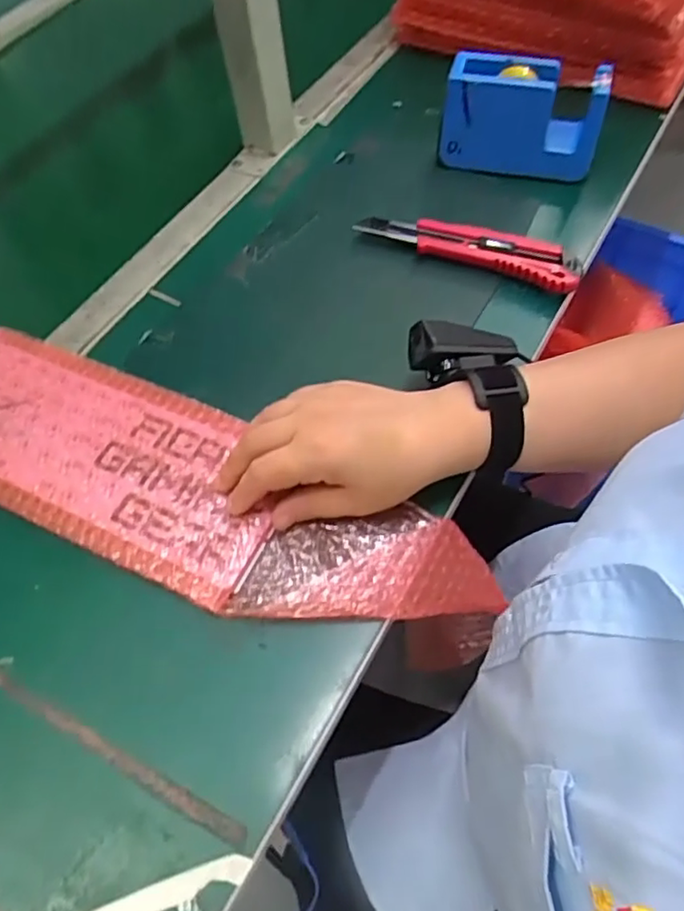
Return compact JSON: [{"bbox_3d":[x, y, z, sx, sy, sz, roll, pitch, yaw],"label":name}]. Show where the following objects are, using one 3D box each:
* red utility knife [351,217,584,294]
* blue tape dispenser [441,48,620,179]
[{"bbox_3d":[0.100,-0.164,0.507,0.178,0.023,0.035,20,61,16],"label":"red utility knife"},{"bbox_3d":[0.154,-0.289,0.545,0.130,0.082,0.048,11,59,11],"label":"blue tape dispenser"}]

